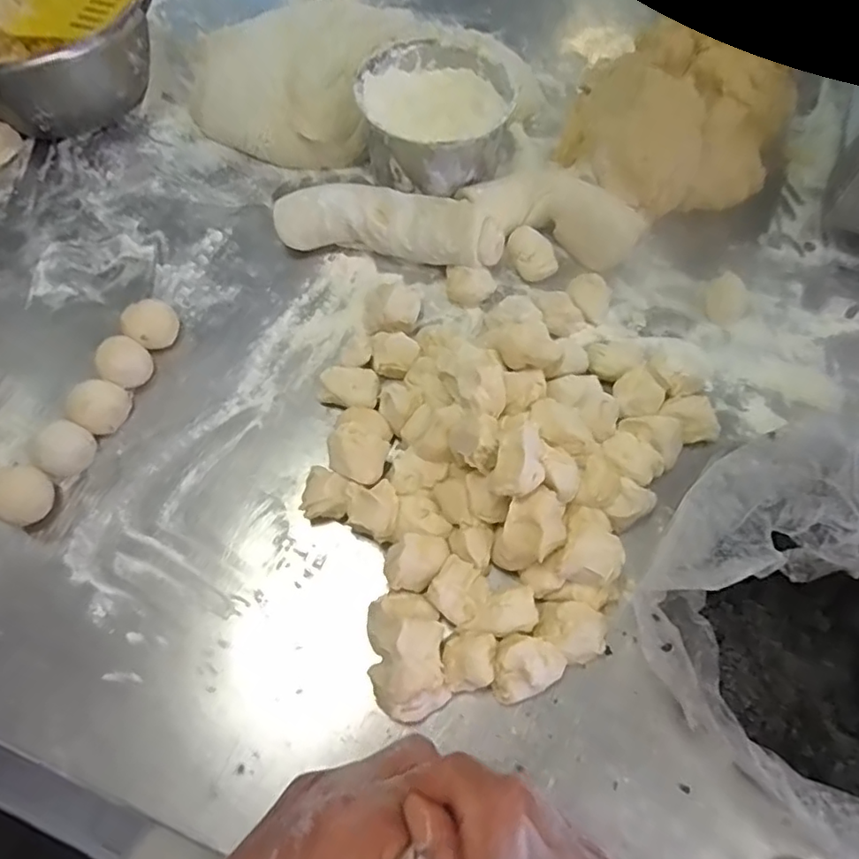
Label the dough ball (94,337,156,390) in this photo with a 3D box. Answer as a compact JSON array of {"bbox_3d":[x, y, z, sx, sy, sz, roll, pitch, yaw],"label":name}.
[{"bbox_3d":[-0.263,-0.056,0.510,0.040,0.042,0.033,-35,69,-17],"label":"dough ball"}]

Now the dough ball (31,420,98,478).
[{"bbox_3d":[-0.297,0.017,0.478,0.034,0.034,0.042,28,66,13],"label":"dough ball"}]

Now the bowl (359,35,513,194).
[{"bbox_3d":[0.008,-0.311,0.611,0.142,0.096,0.155,0,63,-1],"label":"bowl"}]

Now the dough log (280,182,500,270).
[{"bbox_3d":[-0.038,-0.194,0.567,0.211,0.062,0.054,11,63,4],"label":"dough log"}]

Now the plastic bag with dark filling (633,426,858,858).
[{"bbox_3d":[0.254,0.138,0.361,0.239,0.144,0.174,41,69,18],"label":"plastic bag with dark filling"}]

